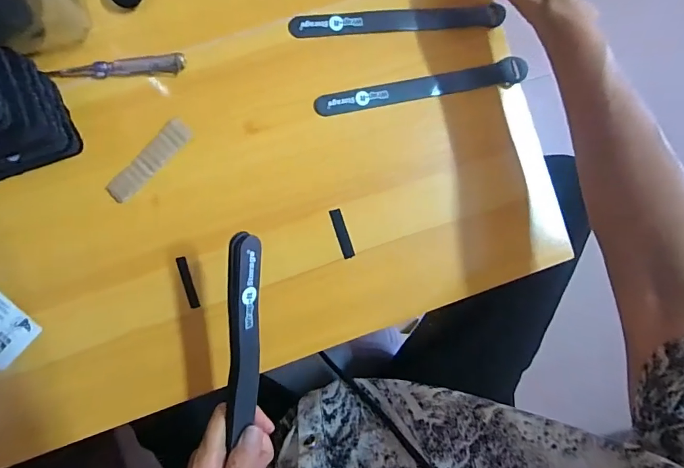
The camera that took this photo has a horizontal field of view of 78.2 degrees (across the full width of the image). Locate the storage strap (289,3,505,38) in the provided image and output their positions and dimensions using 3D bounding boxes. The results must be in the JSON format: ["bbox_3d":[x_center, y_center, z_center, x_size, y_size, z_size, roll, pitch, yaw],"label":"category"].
[{"bbox_3d":[0.053,-0.199,0.392,0.198,0.009,0.020,-6,90,-5],"label":"storage strap"}]

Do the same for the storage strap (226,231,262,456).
[{"bbox_3d":[-0.071,0.077,0.305,0.022,0.014,0.154,2,100,-8],"label":"storage strap"}]

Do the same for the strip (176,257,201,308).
[{"bbox_3d":[-0.140,0.044,0.382,0.008,0.004,0.047,-17,93,-5],"label":"strip"}]

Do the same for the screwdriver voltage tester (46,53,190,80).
[{"bbox_3d":[-0.191,-0.144,0.364,0.109,0.010,0.016,-7,92,-6],"label":"screwdriver voltage tester"}]

